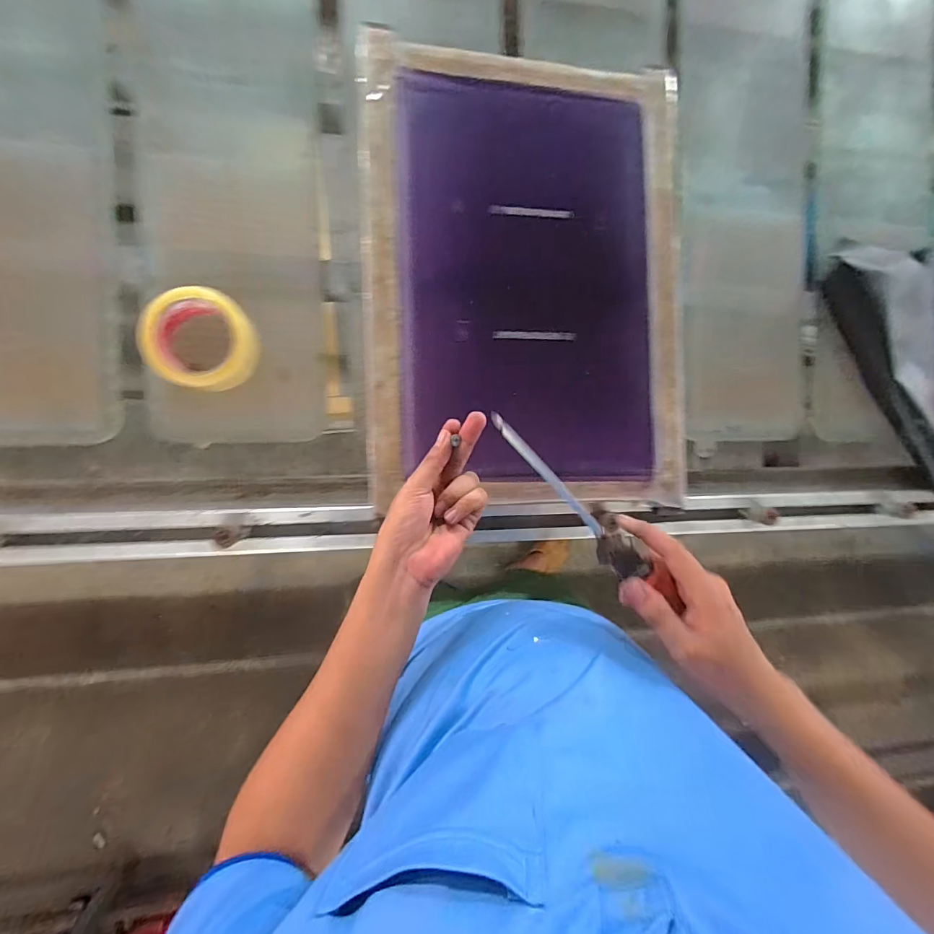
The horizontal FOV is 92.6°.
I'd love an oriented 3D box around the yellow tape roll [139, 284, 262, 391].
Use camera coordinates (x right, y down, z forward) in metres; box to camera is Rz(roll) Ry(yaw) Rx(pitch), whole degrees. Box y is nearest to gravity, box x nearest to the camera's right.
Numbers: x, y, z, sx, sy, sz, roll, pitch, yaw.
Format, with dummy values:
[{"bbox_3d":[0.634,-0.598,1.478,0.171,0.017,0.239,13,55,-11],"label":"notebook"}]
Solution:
[{"bbox_3d":[-0.291,-0.142,0.499,0.100,0.068,0.107,0,91,-8],"label":"yellow tape roll"}]

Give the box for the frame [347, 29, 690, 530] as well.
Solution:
[{"bbox_3d":[0.077,-0.220,0.559,0.391,0.053,0.528,-1,93,-9],"label":"frame"}]

